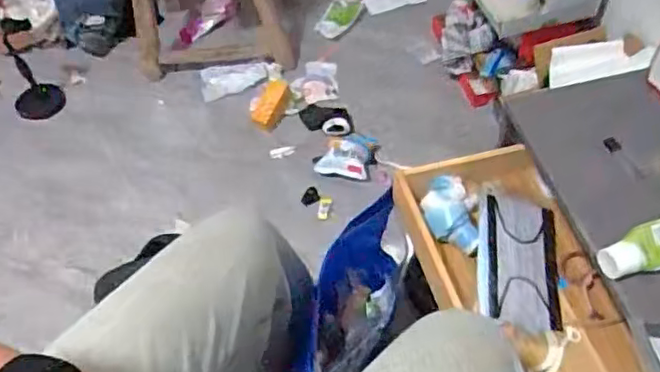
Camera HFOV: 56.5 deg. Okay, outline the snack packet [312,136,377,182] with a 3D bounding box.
[{"bbox_3d":[0.034,-0.062,1.267,0.106,0.044,0.092,12,54,15],"label":"snack packet"}]

